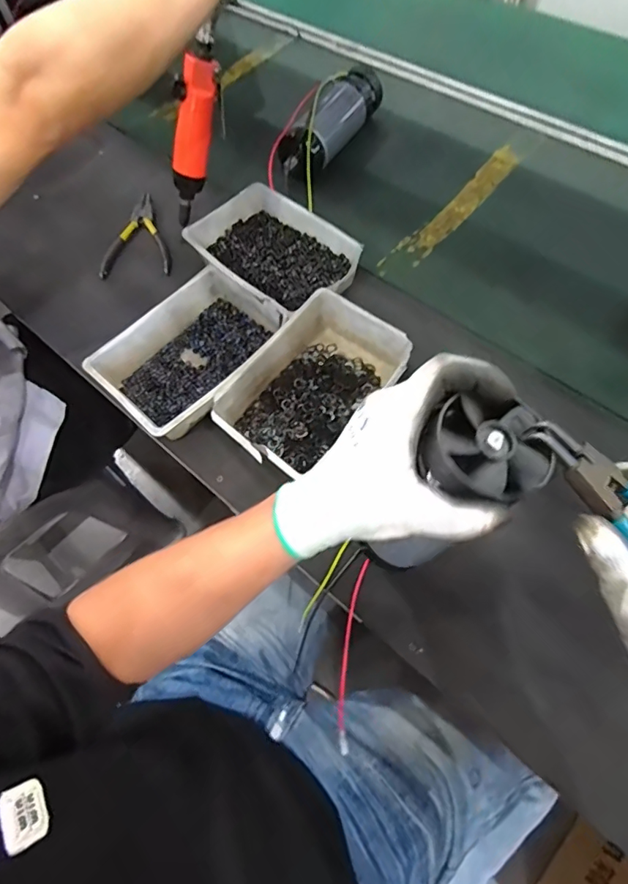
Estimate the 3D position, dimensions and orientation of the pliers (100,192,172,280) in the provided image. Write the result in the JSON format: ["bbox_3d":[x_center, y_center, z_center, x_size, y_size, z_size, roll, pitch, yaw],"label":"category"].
[{"bbox_3d":[-0.263,-0.285,0.687,0.097,0.019,0.151,-19,64,-7],"label":"pliers"}]

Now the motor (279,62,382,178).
[{"bbox_3d":[0.026,-0.490,0.753,0.062,0.071,0.231,26,67,15],"label":"motor"}]

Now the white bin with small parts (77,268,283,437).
[{"bbox_3d":[-0.140,-0.103,0.572,0.146,0.051,0.204,38,70,19],"label":"white bin with small parts"}]

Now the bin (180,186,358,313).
[{"bbox_3d":[-0.050,-0.242,0.634,0.157,0.054,0.202,-41,69,-17],"label":"bin"}]

